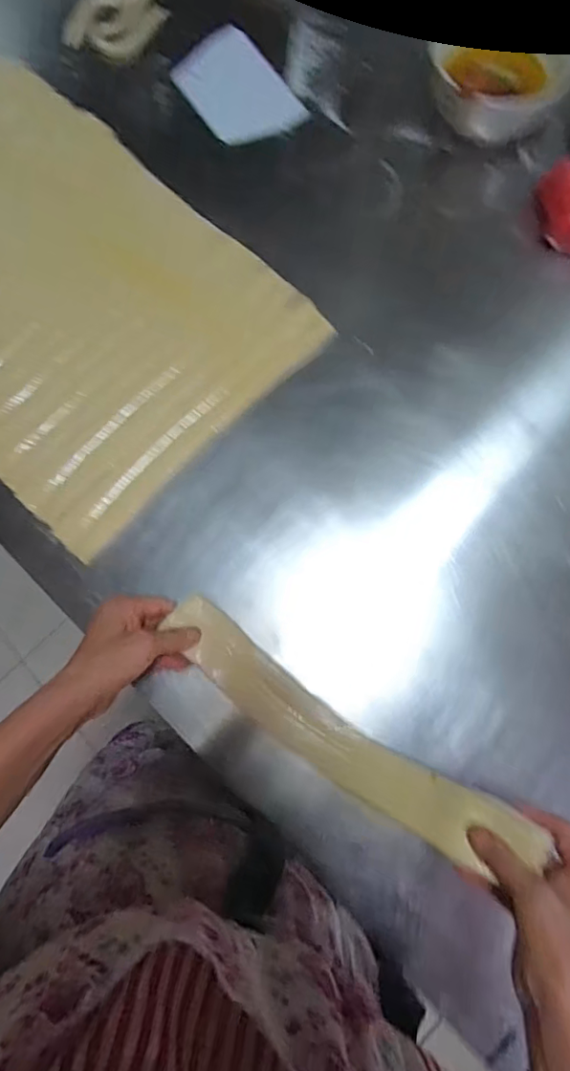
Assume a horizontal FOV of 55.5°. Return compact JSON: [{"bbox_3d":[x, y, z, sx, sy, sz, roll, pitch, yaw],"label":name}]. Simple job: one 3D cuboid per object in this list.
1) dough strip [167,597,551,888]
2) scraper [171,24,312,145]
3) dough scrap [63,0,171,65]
[{"bbox_3d":[0.041,0.170,0.460,0.332,0.063,0.065,30,81,19],"label":"dough strip"},{"bbox_3d":[-0.058,-0.529,0.642,0.106,0.005,0.169,-33,77,-4],"label":"scraper"},{"bbox_3d":[-0.201,-0.661,0.669,0.105,0.025,0.169,19,80,5],"label":"dough scrap"}]

